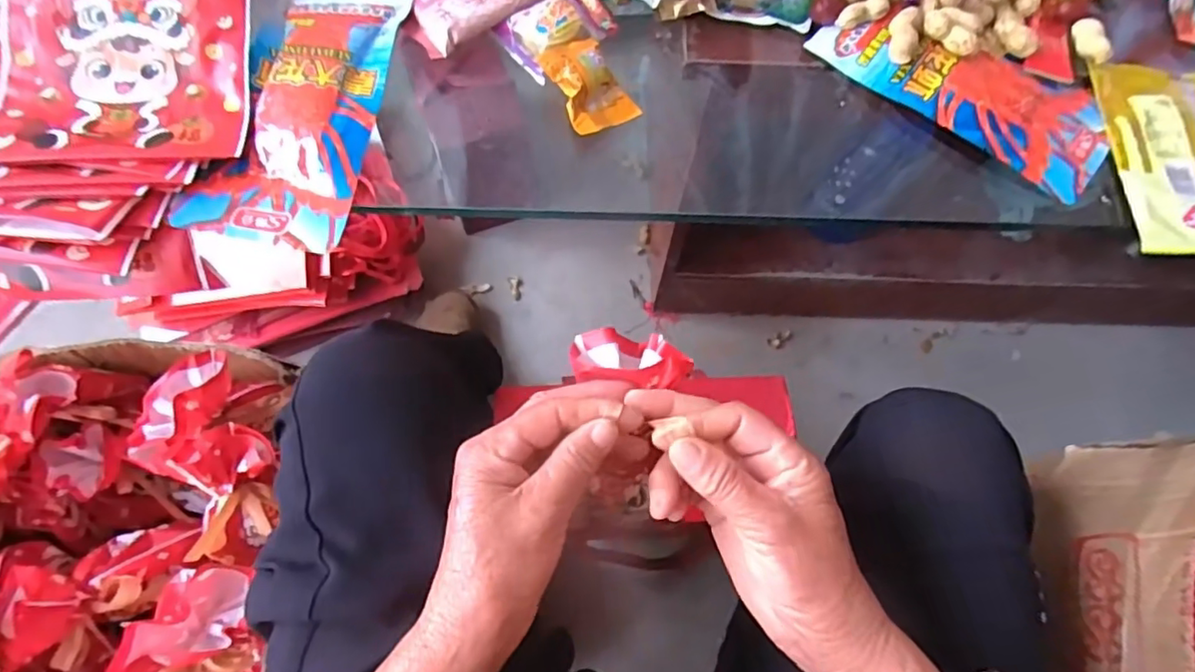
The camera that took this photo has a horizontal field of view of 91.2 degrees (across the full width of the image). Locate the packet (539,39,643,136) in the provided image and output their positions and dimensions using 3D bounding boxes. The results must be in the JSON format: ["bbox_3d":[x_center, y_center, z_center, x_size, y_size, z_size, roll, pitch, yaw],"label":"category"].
[{"bbox_3d":[-0.007,-0.162,0.373,0.044,0.024,0.059,-29,71,-14],"label":"packet"}]

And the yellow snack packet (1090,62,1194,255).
[{"bbox_3d":[0.377,-0.113,0.368,0.094,0.015,0.146,7,67,1],"label":"yellow snack packet"}]

